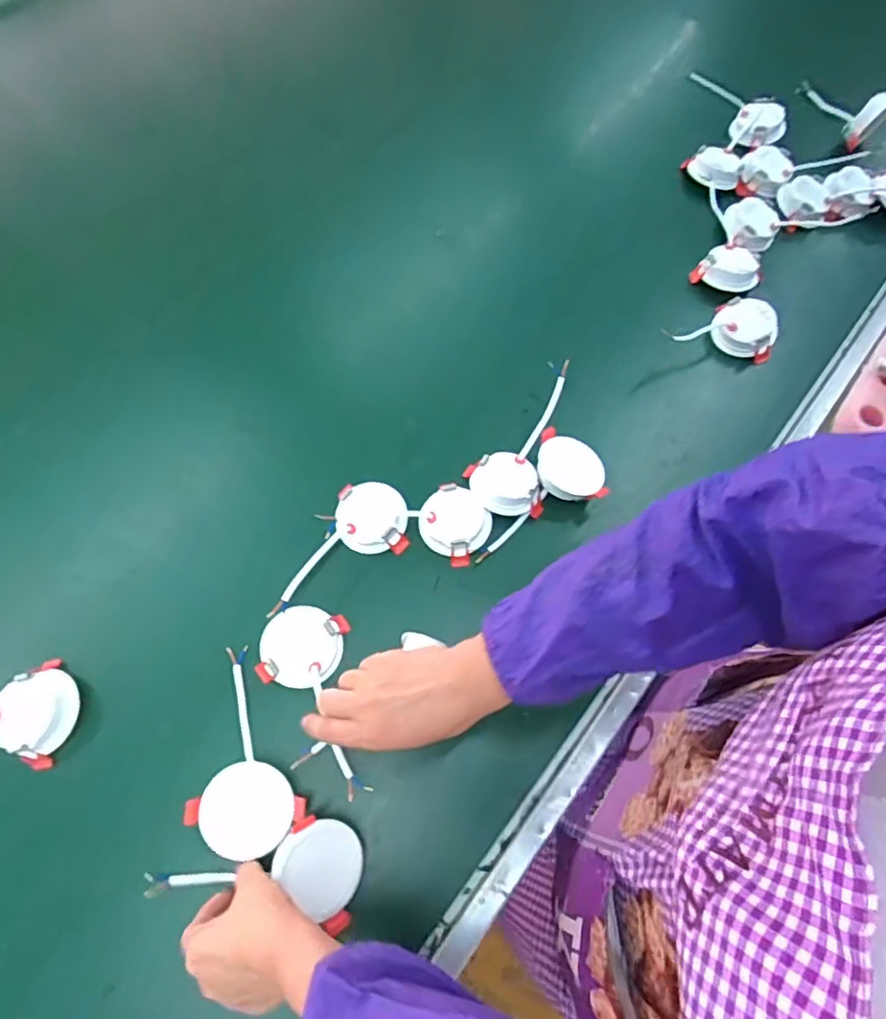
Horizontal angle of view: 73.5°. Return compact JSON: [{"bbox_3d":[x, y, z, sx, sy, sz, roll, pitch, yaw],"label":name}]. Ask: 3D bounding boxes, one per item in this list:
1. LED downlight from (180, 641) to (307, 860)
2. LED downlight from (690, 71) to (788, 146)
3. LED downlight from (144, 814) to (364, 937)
[{"bbox_3d":[-0.184,0.212,0.516,0.082,0.040,0.166,-25,71,-12],"label":"LED downlight"},{"bbox_3d":[0.425,-0.583,0.860,0.146,0.049,0.068,38,71,12],"label":"LED downlight"},{"bbox_3d":[-0.156,0.294,0.472,0.173,0.052,0.077,-8,68,5],"label":"LED downlight"}]

